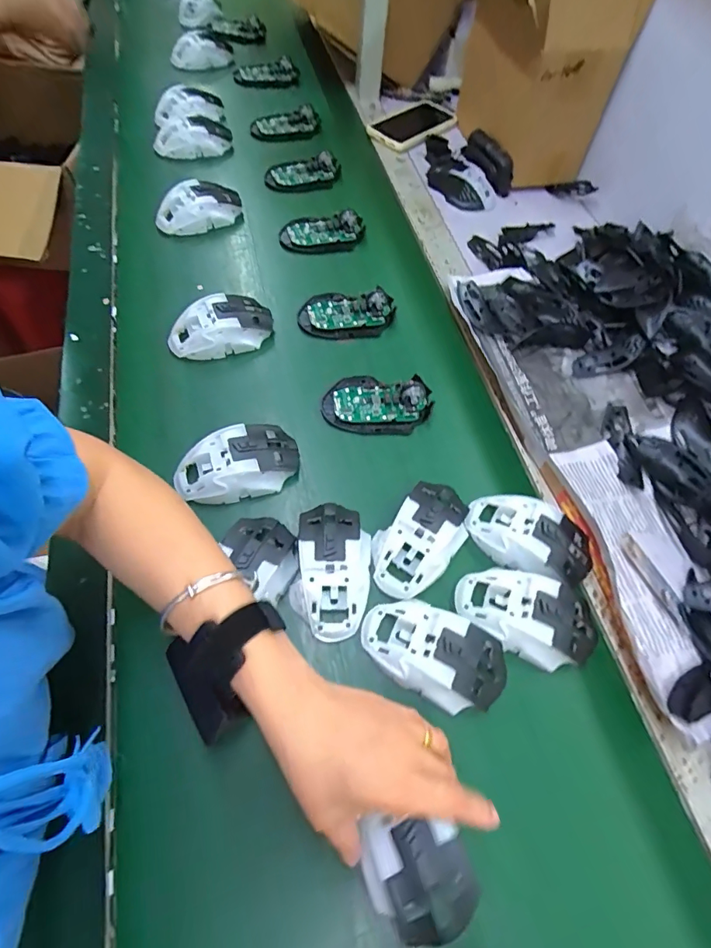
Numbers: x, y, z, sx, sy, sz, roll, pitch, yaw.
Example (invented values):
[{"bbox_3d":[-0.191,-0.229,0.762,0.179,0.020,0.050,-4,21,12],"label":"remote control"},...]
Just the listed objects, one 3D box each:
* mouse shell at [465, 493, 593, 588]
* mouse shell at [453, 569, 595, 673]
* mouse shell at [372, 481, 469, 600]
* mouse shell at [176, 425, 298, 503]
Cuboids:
[{"bbox_3d":[0.160,0.058,0.429,0.113,0.033,0.064,24,63,11],"label":"mouse shell"},{"bbox_3d":[0.144,0.117,0.388,0.113,0.027,0.065,12,61,5],"label":"mouse shell"},{"bbox_3d":[0.059,0.054,0.416,0.065,0.023,0.111,38,66,17],"label":"mouse shell"},{"bbox_3d":[-0.113,-0.011,0.445,0.114,0.033,0.062,-14,62,-10],"label":"mouse shell"}]

